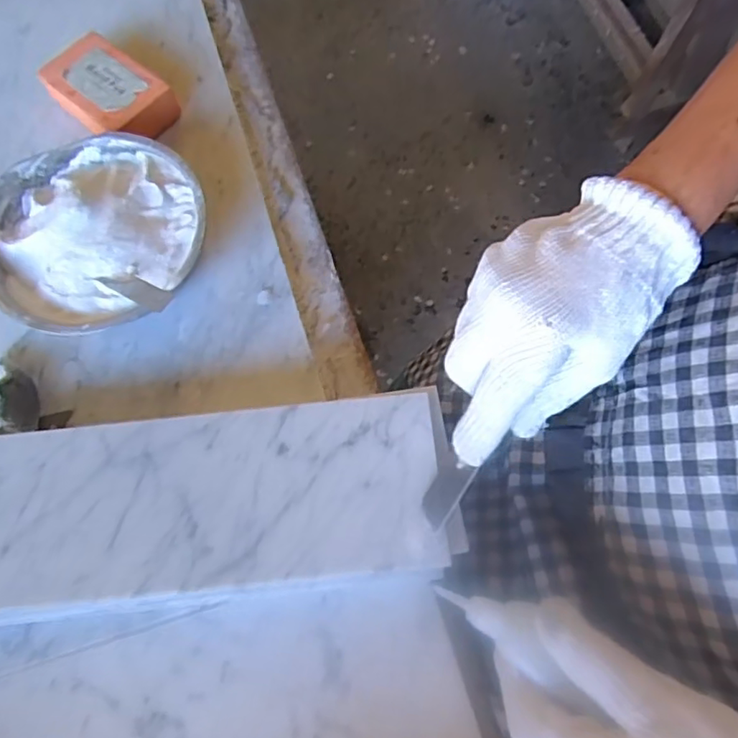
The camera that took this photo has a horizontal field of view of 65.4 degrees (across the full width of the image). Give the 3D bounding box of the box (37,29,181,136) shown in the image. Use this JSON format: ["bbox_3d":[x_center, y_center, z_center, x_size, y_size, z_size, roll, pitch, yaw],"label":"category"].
[{"bbox_3d":[-0.203,-0.213,0.452,0.095,0.035,0.064,38,76,14],"label":"box"}]

